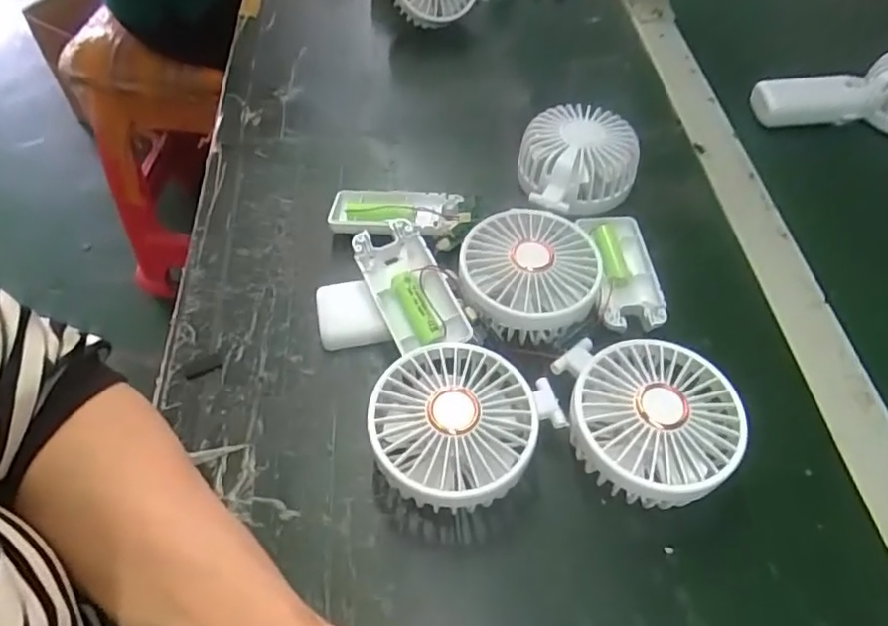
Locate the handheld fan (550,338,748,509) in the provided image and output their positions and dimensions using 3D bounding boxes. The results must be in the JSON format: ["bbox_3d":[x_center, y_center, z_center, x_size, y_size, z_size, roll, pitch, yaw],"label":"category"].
[{"bbox_3d":[0.108,0.059,0.336,0.094,0.043,0.090,7,54,3],"label":"handheld fan"}]

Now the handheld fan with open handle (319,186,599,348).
[{"bbox_3d":[0.011,-0.049,0.412,0.196,0.047,0.091,37,61,22],"label":"handheld fan with open handle"}]

